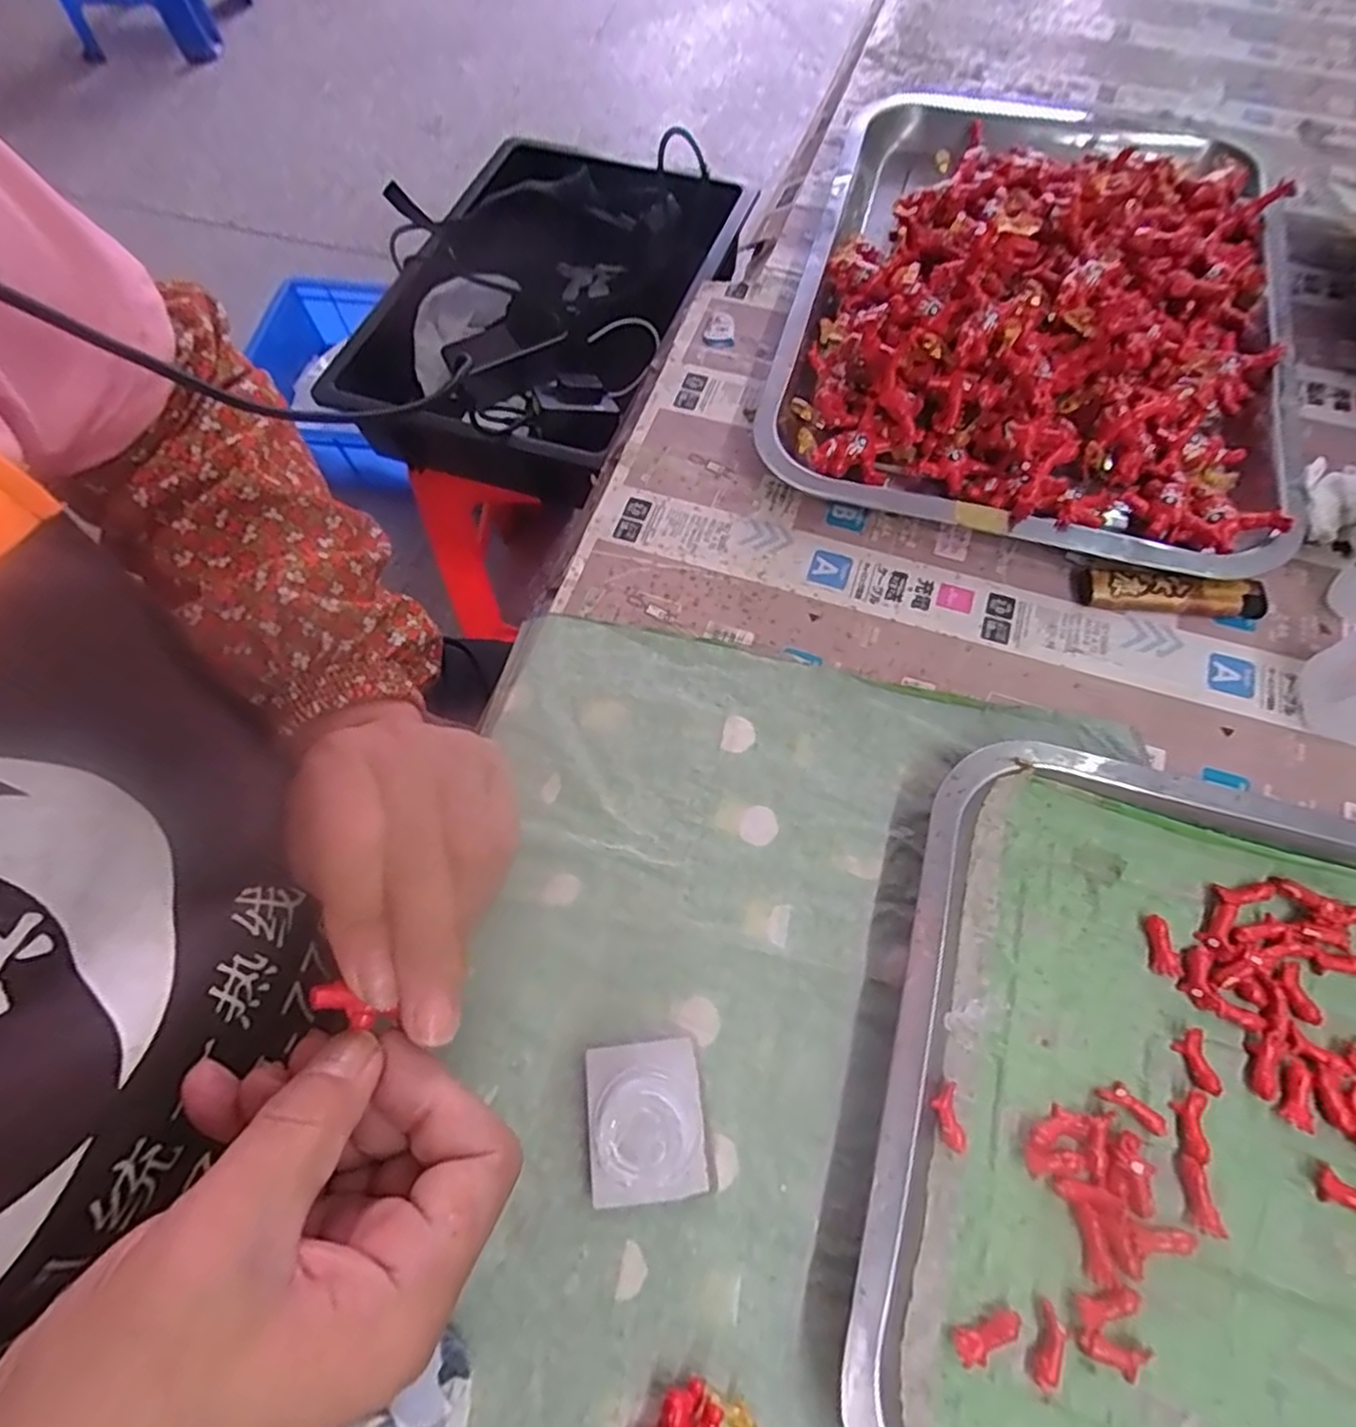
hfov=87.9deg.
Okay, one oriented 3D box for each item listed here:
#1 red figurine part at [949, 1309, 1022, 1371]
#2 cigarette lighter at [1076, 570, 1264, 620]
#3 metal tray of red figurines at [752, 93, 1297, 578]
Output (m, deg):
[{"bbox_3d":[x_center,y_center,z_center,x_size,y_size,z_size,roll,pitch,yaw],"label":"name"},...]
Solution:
[{"bbox_3d":[0.101,0.203,0.228,0.023,0.006,0.010,-19,66,-6],"label":"red figurine part"},{"bbox_3d":[0.234,-0.055,0.334,0.080,0.016,0.014,9,67,7],"label":"cigarette lighter"},{"bbox_3d":[0.201,-0.241,0.395,0.262,0.057,0.346,13,67,9],"label":"metal tray of red figurines"}]

